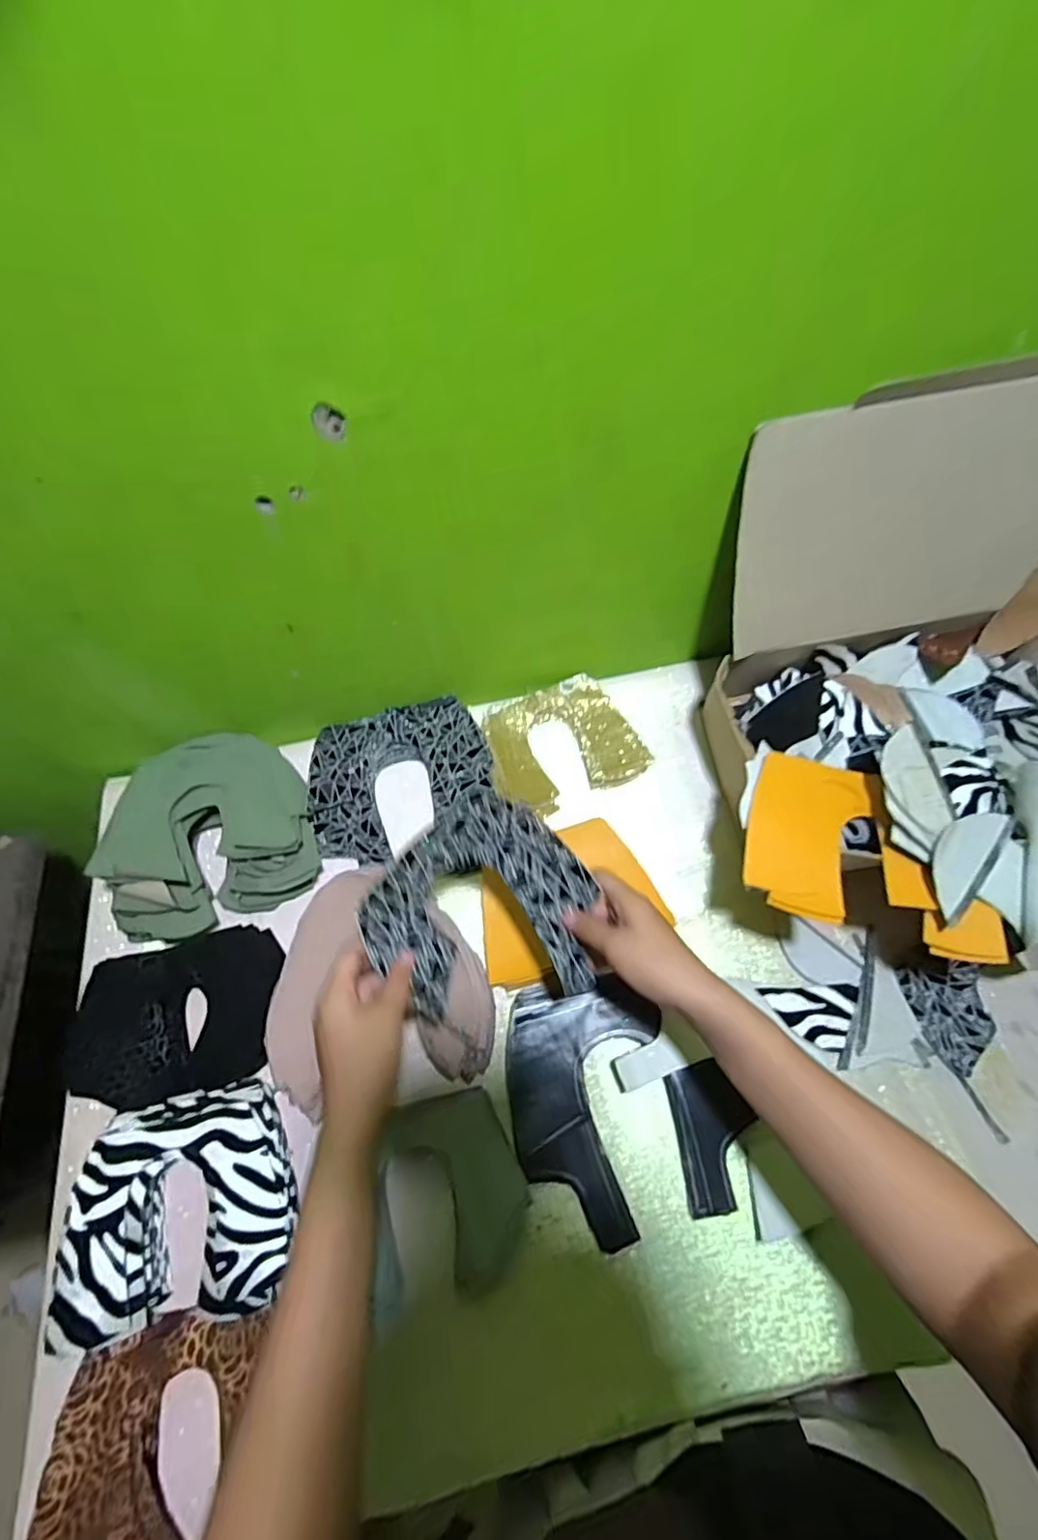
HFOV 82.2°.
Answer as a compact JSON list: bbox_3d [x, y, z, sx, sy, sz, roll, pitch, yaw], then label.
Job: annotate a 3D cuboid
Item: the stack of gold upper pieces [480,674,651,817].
[{"bbox_3d":[0.044,-0.031,0.635,0.159,0.023,0.132,-19,64,-7],"label":"stack of gold upper pieces"}]

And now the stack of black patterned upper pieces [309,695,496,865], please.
[{"bbox_3d":[-0.122,0.007,0.617,0.182,0.027,0.149,-15,63,-5],"label":"stack of black patterned upper pieces"}]

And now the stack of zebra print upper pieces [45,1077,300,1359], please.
[{"bbox_3d":[-0.249,0.325,0.454,0.161,0.042,0.142,-10,63,-3],"label":"stack of zebra print upper pieces"}]

